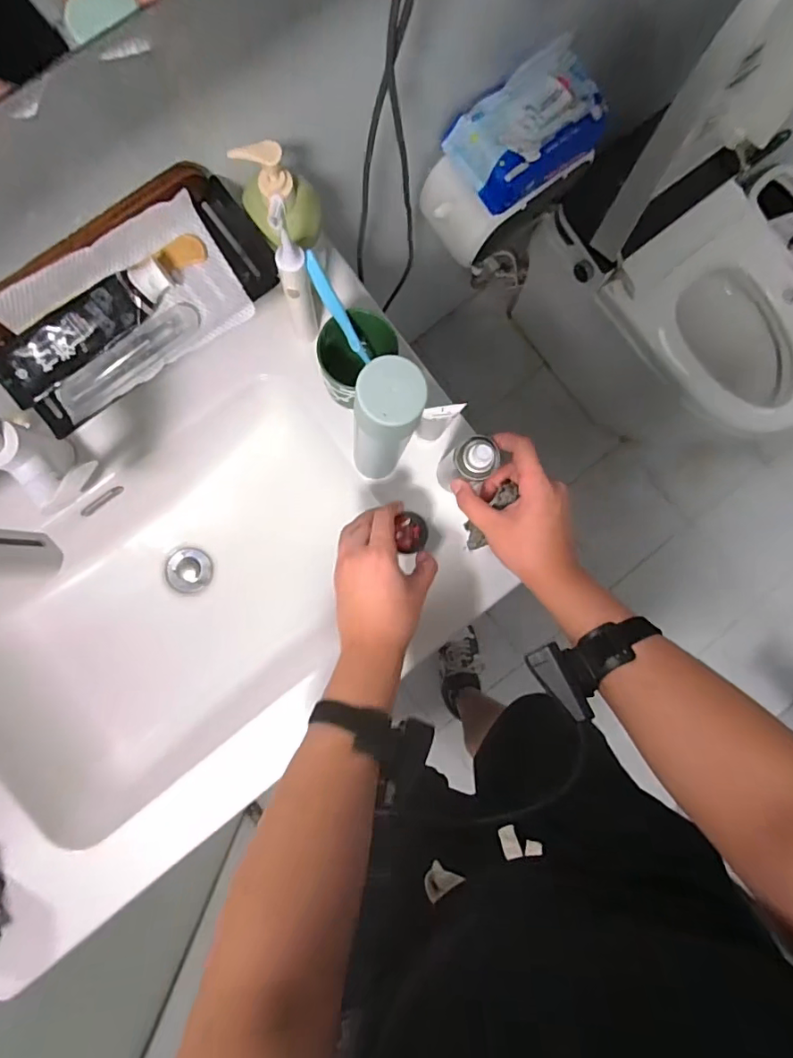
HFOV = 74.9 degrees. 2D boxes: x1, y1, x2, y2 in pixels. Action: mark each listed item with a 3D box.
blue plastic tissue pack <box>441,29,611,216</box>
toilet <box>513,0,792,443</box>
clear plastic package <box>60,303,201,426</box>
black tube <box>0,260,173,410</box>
[{"bbox_3d":[0.167,-0.503,0.655,0.185,0.059,0.117,-37,93,-5],"label":"blue plastic tissue pack"},{"bbox_3d":[0.610,-0.463,0.995,0.476,0.838,0.605,-20,91,-5],"label":"toilet"},{"bbox_3d":[-0.238,-0.151,0.467,0.143,0.010,0.042,-41,93,-4],"label":"clear plastic package"},{"bbox_3d":[-0.276,-0.178,0.452,0.166,0.036,0.051,-36,93,-5],"label":"black tube"}]

